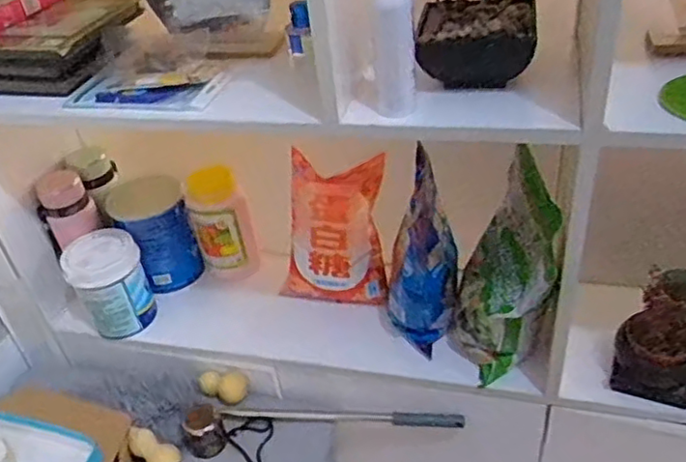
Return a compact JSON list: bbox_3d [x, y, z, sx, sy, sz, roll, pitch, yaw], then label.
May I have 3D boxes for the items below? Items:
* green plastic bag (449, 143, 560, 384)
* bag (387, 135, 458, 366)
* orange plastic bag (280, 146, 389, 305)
[{"bbox_3d":[0.209,0.056,0.866,0.123,0.267,0.208,1,38,10],"label":"green plastic bag"},{"bbox_3d":[0.117,0.034,0.952,0.104,0.235,0.174,-3,37,4],"label":"bag"},{"bbox_3d":[-0.020,0.001,1.011,0.172,0.235,0.065,5,21,19],"label":"orange plastic bag"}]

